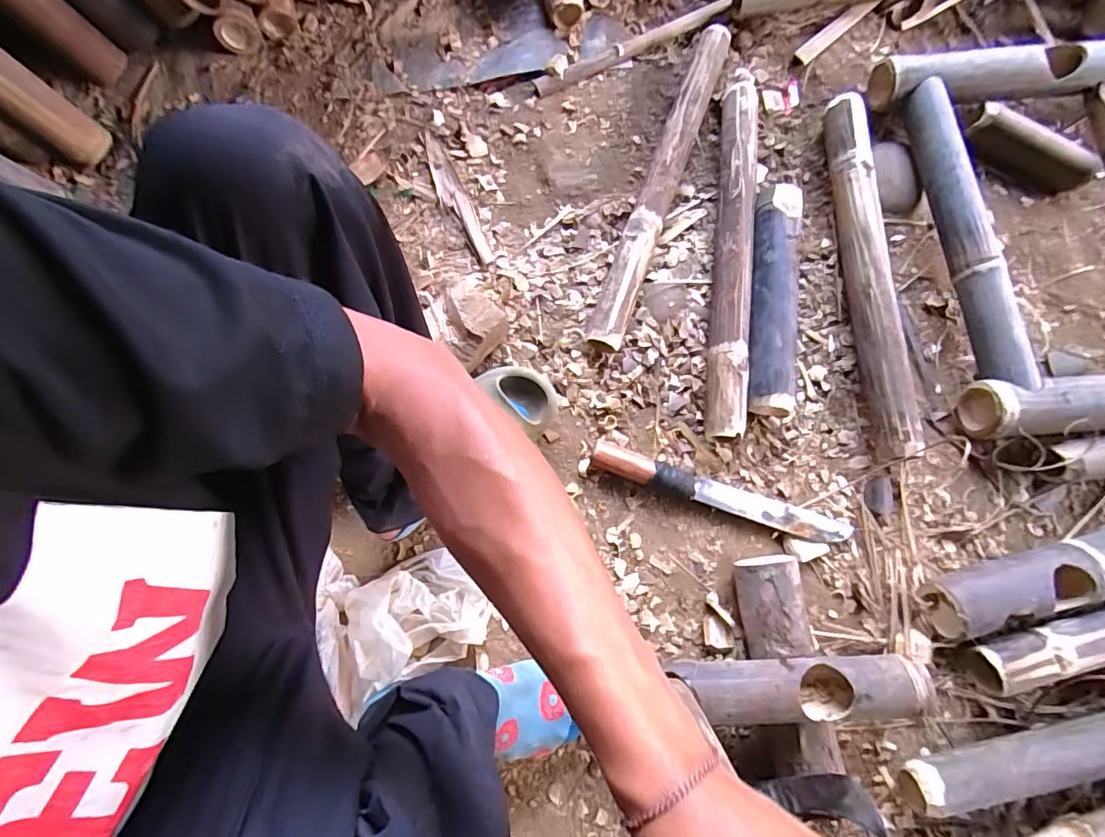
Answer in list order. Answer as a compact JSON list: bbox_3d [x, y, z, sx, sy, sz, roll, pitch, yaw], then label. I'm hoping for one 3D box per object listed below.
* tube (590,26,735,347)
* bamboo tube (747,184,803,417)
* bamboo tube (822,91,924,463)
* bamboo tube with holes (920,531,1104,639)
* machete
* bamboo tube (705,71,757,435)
[{"bbox_3d":[0.161,-0.347,0.749,0.052,0.055,0.546,20,76,4],"label":"tube"},{"bbox_3d":[0.304,-0.166,0.708,0.070,0.067,0.323,9,76,1],"label":"bamboo tube"},{"bbox_3d":[0.445,-0.213,0.722,0.059,0.065,0.545,0,77,-1],"label":"bamboo tube"},{"bbox_3d":[0.787,0.159,0.638,0.657,0.068,0.072,-13,77,-4],"label":"bamboo tube with holes"},{"bbox_3d":[0.218,0.100,0.662,0.339,0.031,0.036,17,77,3],"label":"machete"},{"bbox_3d":[0.256,-0.242,0.728,0.050,0.059,0.560,7,77,1],"label":"bamboo tube"}]

